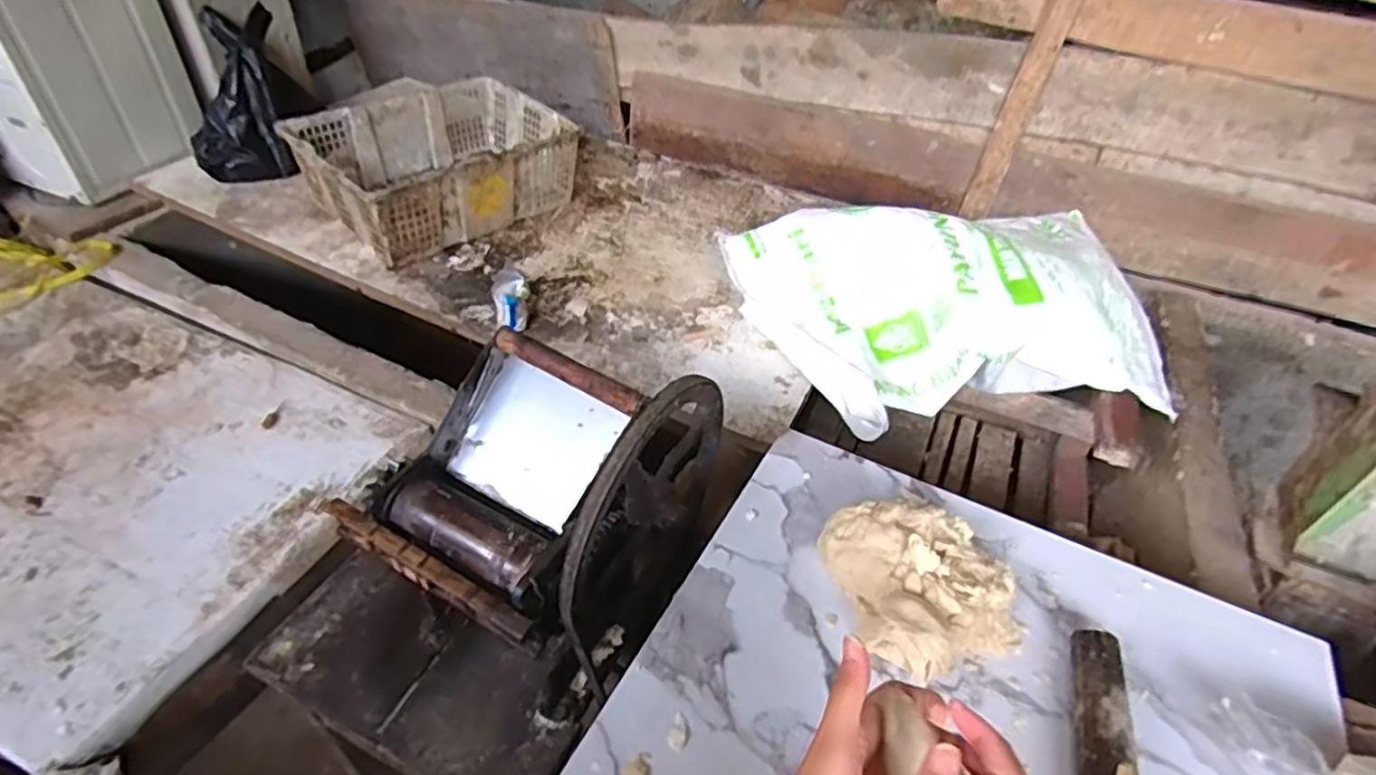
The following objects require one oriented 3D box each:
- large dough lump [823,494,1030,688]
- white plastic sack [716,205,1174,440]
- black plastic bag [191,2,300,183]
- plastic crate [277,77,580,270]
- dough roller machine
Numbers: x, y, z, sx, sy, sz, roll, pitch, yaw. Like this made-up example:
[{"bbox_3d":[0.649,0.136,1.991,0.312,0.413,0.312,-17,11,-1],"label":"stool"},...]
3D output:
[{"bbox_3d":[0.196,0.155,0.569,0.138,0.055,0.151,-7,45,-14],"label":"large dough lump"},{"bbox_3d":[0.427,-0.132,1.129,0.671,0.208,0.403,-3,44,-9],"label":"white plastic sack"},{"bbox_3d":[-0.905,-0.590,1.393,0.160,0.341,0.119,2,8,-3],"label":"black plastic bag"},{"bbox_3d":[-0.493,-0.446,1.380,0.469,0.170,0.350,-31,54,-32],"label":"plastic crate"},{"bbox_3d":[-0.138,0.122,0.701,0.241,0.348,0.289,25,47,19],"label":"dough roller machine"}]

